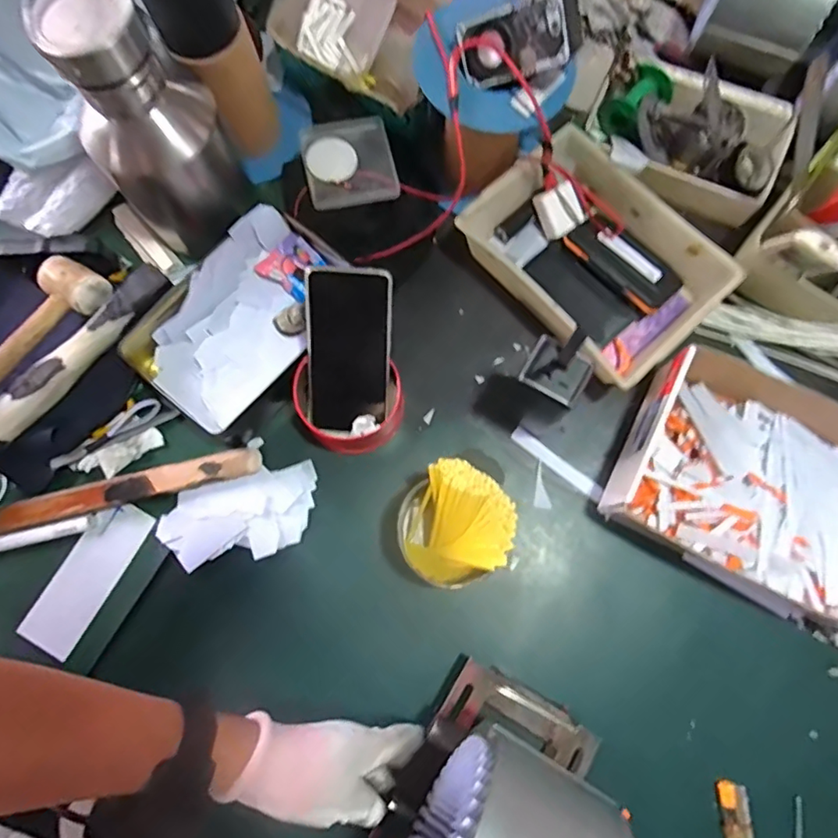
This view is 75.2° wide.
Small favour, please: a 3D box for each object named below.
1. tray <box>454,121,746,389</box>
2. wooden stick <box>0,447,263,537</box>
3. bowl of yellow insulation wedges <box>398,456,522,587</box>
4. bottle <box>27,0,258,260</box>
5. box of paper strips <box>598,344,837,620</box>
[{"bbox_3d":[0.181,-0.169,0.566,0.173,0.057,0.245,-41,80,-7],"label":"tray"},{"bbox_3d":[-0.296,0.072,0.540,0.277,0.021,0.027,-14,78,-1],"label":"wooden stick"},{"bbox_3d":[0.030,0.100,0.501,0.096,0.088,0.100,0,78,2],"label":"bowl of yellow insulation wedges"},{"bbox_3d":[-0.240,-0.257,0.495,0.117,0.207,0.105,-35,79,-6],"label":"bottle"},{"bbox_3d":[0.324,0.053,0.511,0.244,0.072,0.193,25,80,7],"label":"box of paper strips"}]

